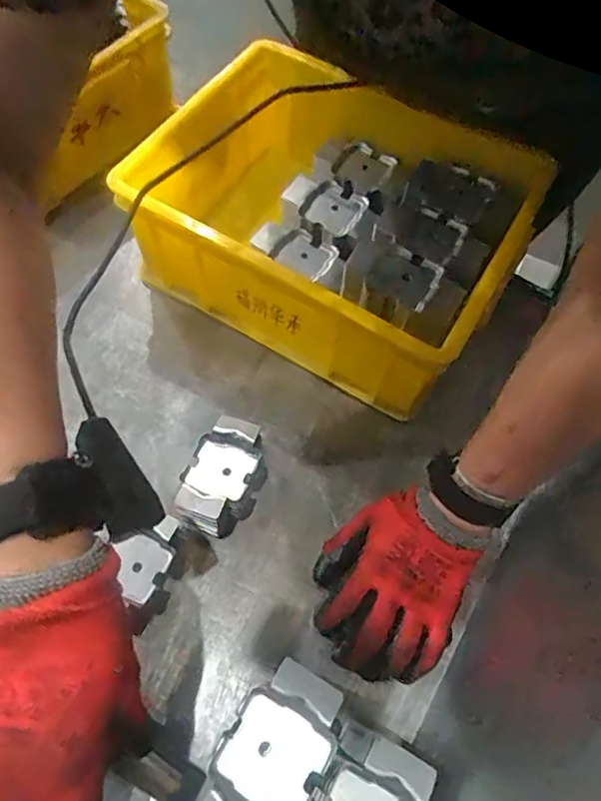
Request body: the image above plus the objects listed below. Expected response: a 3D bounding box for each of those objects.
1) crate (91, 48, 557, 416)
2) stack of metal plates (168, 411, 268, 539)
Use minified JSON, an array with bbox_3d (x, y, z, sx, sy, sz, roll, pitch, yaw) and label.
[{"bbox_3d":[0.038,-0.183,0.563,0.333,0.133,0.277,30,65,11],"label":"crate"},{"bbox_3d":[-0.066,0.066,0.476,0.057,0.054,0.093,22,64,7],"label":"stack of metal plates"}]

